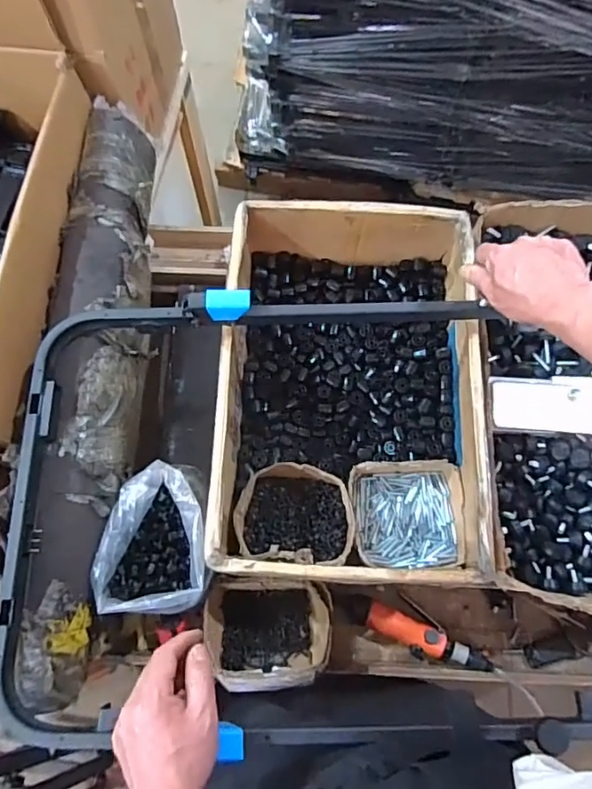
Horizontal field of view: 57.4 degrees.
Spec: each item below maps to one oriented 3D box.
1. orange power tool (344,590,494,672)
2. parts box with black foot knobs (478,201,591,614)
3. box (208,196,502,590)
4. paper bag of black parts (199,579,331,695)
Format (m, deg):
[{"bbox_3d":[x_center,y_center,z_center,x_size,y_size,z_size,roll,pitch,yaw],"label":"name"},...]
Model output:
[{"bbox_3d":[0.177,0.344,0.796,0.207,0.051,0.069,25,74,8],"label":"orange power tool"},{"bbox_3d":[0.424,-0.007,0.788,0.321,0.099,0.602,5,72,2],"label":"parts box with black foot knobs"},{"bbox_3d":[0.075,-0.021,0.786,0.339,0.156,0.539,2,72,1],"label":"box"},{"bbox_3d":[-0.038,0.333,0.759,0.172,0.092,0.138,-3,72,-1],"label":"paper bag of black parts"}]

